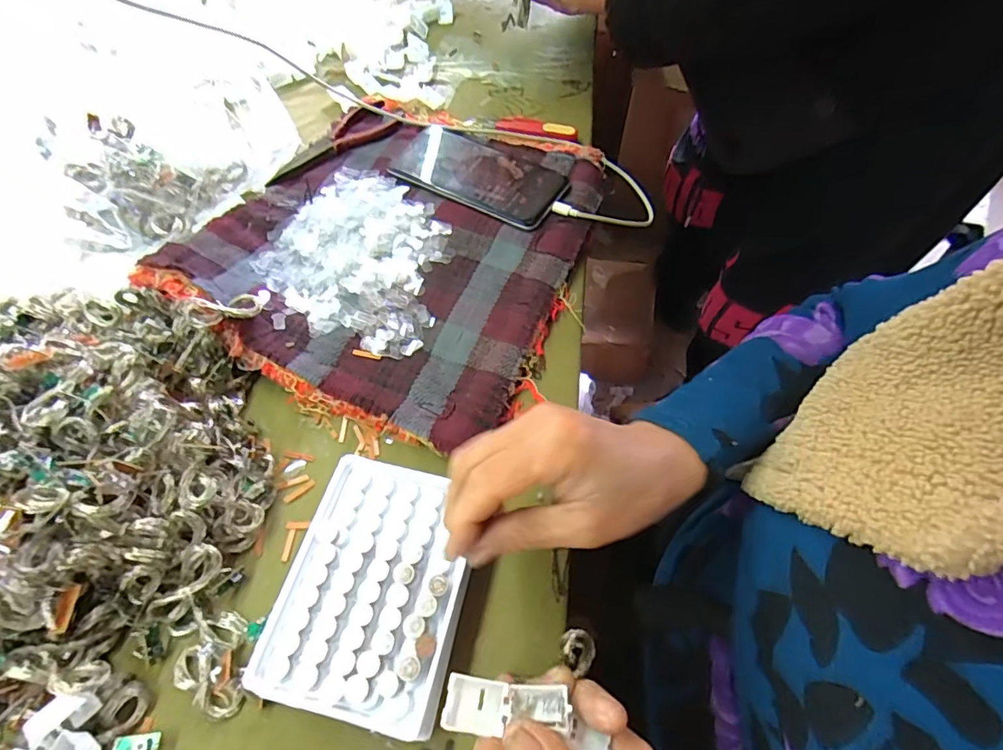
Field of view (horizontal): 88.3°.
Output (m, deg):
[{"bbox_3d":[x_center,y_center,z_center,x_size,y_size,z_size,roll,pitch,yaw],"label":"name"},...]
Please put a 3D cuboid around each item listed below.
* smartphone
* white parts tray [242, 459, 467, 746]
[{"bbox_3d":[-0.019,-0.192,0.483,0.163,0.016,0.090,26,62,18],"label":"smartphone"},{"bbox_3d":[-0.069,0.118,0.294,0.097,0.030,0.131,10,58,9],"label":"white parts tray"}]

